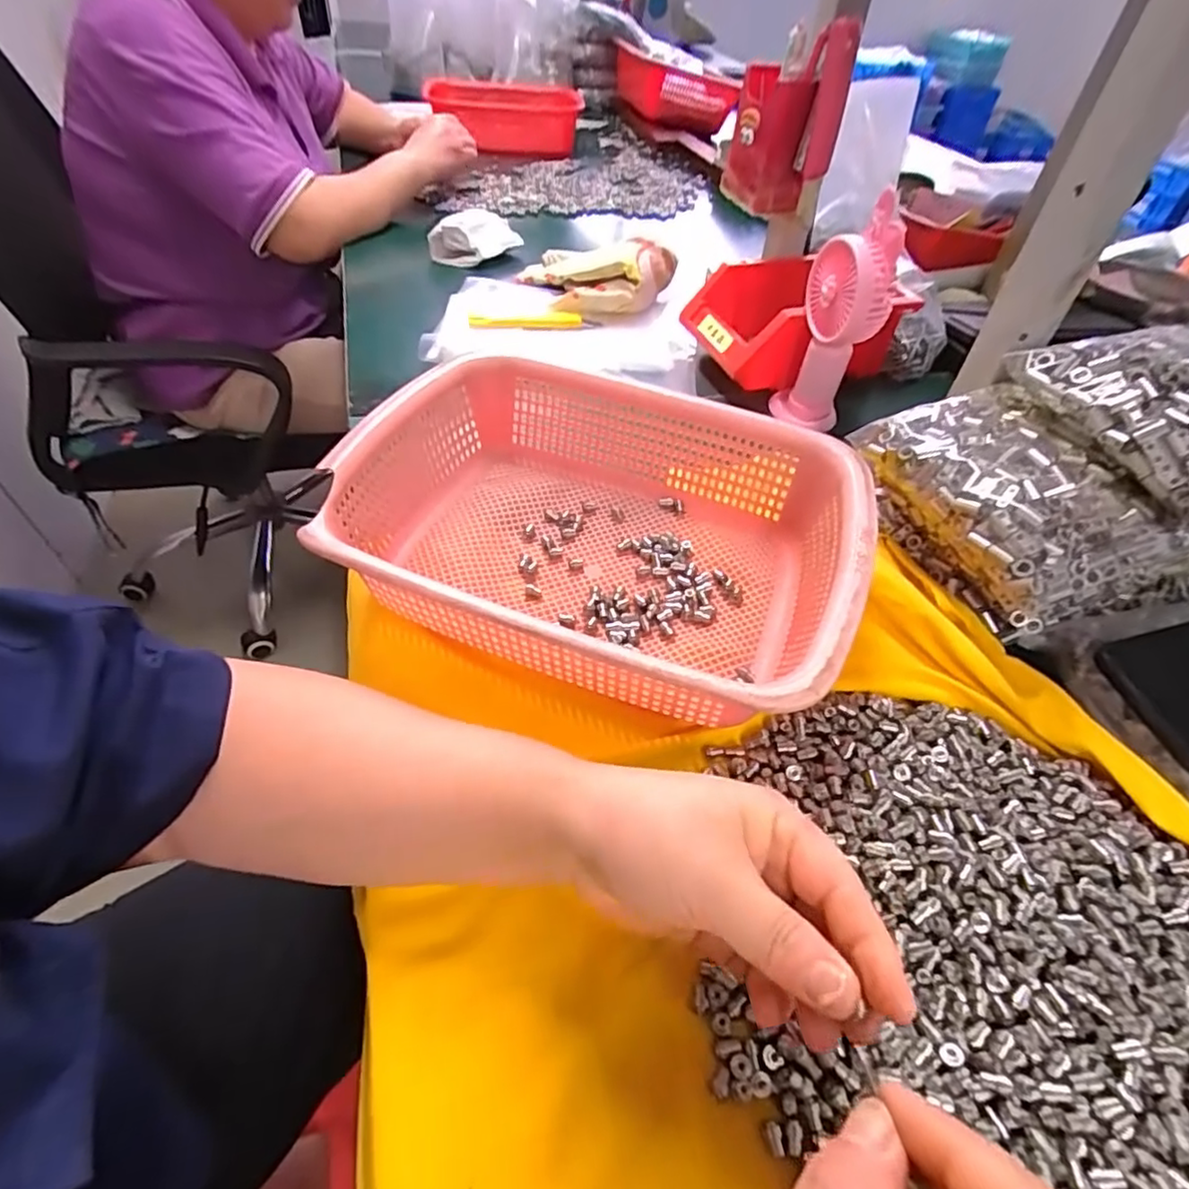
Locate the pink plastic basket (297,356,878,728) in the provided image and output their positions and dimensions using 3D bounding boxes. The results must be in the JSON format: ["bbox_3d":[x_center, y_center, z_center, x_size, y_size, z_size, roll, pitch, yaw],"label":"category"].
[{"bbox_3d":[0.002,-0.038,0.377,0.294,0.075,0.216,18,49,12],"label":"pink plastic basket"}]

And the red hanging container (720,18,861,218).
[{"bbox_3d":[0.167,-0.414,0.549,0.090,0.125,0.052,13,48,7],"label":"red hanging container"}]

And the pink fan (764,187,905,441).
[{"bbox_3d":[0.196,-0.215,0.509,0.051,0.178,0.066,-2,50,-4],"label":"pink fan"}]

